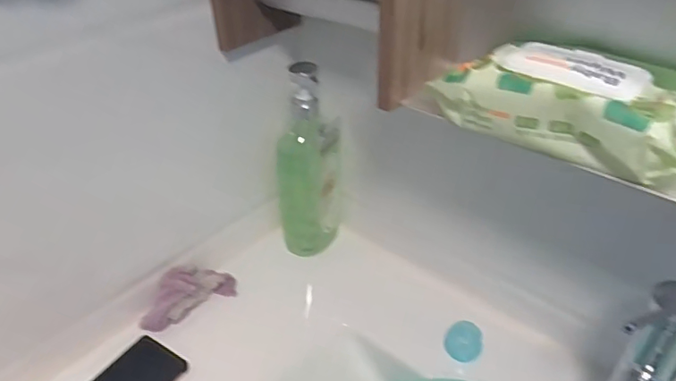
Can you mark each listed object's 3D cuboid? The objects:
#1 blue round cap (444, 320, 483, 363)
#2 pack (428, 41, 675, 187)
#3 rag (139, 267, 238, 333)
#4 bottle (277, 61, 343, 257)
[{"bbox_3d":[0.146,0.177,0.596,0.042,0.045,0.010,9,0,30],"label":"blue round cap"},{"bbox_3d":[0.172,-0.070,0.381,0.192,0.049,0.098,26,45,32],"label":"pack"},{"bbox_3d":[-0.196,0.132,0.655,0.125,0.049,0.047,-26,43,-29],"label":"rag"},{"bbox_3d":[-0.040,-0.033,0.688,0.086,0.265,0.059,3,37,7],"label":"bottle"}]

